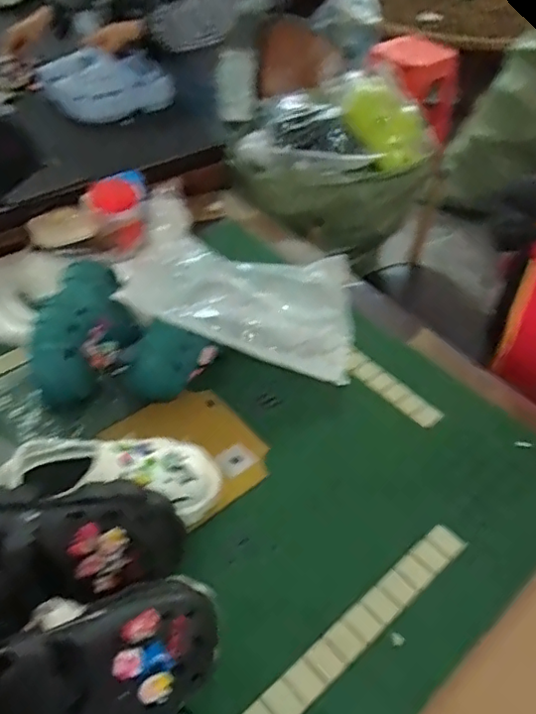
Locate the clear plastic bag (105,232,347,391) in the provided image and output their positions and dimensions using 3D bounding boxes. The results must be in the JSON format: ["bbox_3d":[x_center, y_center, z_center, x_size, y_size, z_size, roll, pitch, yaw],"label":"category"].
[{"bbox_3d":[-0.033,-0.118,0.964,0.383,0.037,0.290,20,43,-13],"label":"clear plastic bag"}]

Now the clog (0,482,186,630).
[{"bbox_3d":[-0.212,0.204,0.611,0.236,0.097,0.117,-15,50,-17],"label":"clog"}]

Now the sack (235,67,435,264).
[{"bbox_3d":[0.147,-0.441,1.322,0.458,0.265,0.334,9,47,4],"label":"sack"}]

